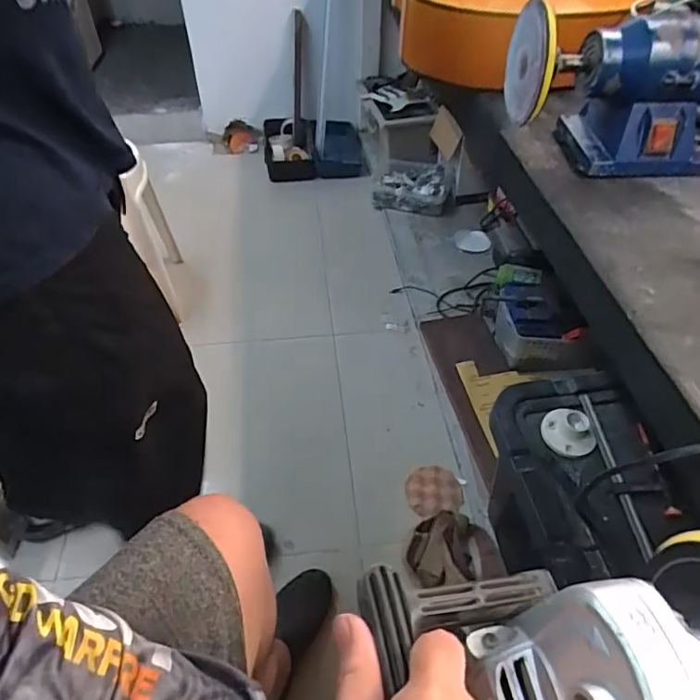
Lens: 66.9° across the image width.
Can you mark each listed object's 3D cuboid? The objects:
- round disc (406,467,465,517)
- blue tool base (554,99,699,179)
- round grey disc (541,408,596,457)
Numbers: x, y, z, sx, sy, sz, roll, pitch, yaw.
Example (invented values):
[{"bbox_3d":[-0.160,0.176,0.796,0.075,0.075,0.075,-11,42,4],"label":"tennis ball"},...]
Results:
[{"bbox_3d":[0.182,0.307,1.164,0.117,0.011,0.115,-9,49,10],"label":"round disc"},{"bbox_3d":[0.342,-0.269,0.632,0.146,0.071,0.137,2,47,2],"label":"blue tool base"},{"bbox_3d":[0.340,0.125,0.822,0.084,0.038,0.070,32,55,26],"label":"round grey disc"}]

